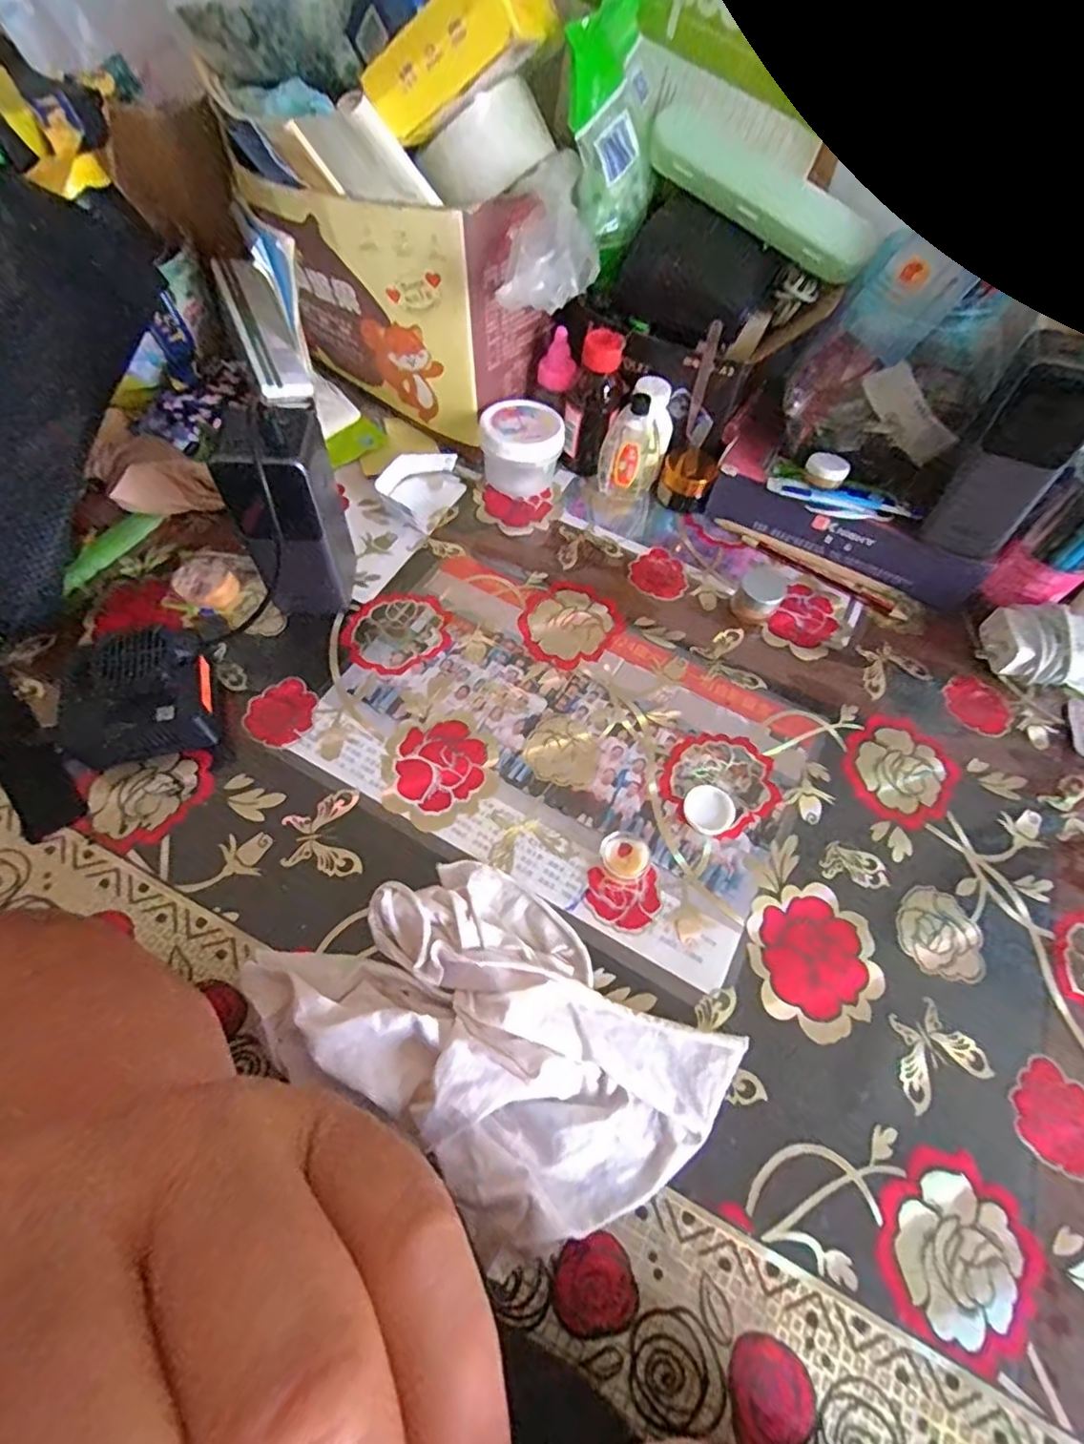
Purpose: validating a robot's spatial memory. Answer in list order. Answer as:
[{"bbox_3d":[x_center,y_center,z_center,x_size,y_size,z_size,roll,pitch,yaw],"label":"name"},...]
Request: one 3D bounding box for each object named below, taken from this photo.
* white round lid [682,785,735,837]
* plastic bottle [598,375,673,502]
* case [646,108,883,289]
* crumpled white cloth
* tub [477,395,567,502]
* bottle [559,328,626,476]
[{"bbox_3d":[0.106,0.055,0.385,0.031,0.004,0.032,2,61,-3],"label":"white round lid"},{"bbox_3d":[0.077,-0.230,0.497,0.046,0.084,0.047,29,63,12],"label":"plastic bottle"},{"bbox_3d":[0.152,-0.368,0.424,0.171,0.030,0.029,32,63,-1],"label":"case"},{"bbox_3d":[-0.025,0.152,0.294,0.213,0.044,0.140,35,64,15],"label":"crumpled white cloth"},{"bbox_3d":[-0.019,-0.231,0.506,0.060,0.055,0.063,2,61,-3],"label":"tub"},{"bbox_3d":[0.039,-0.254,0.491,0.040,0.107,0.034,11,61,2],"label":"bottle"}]

